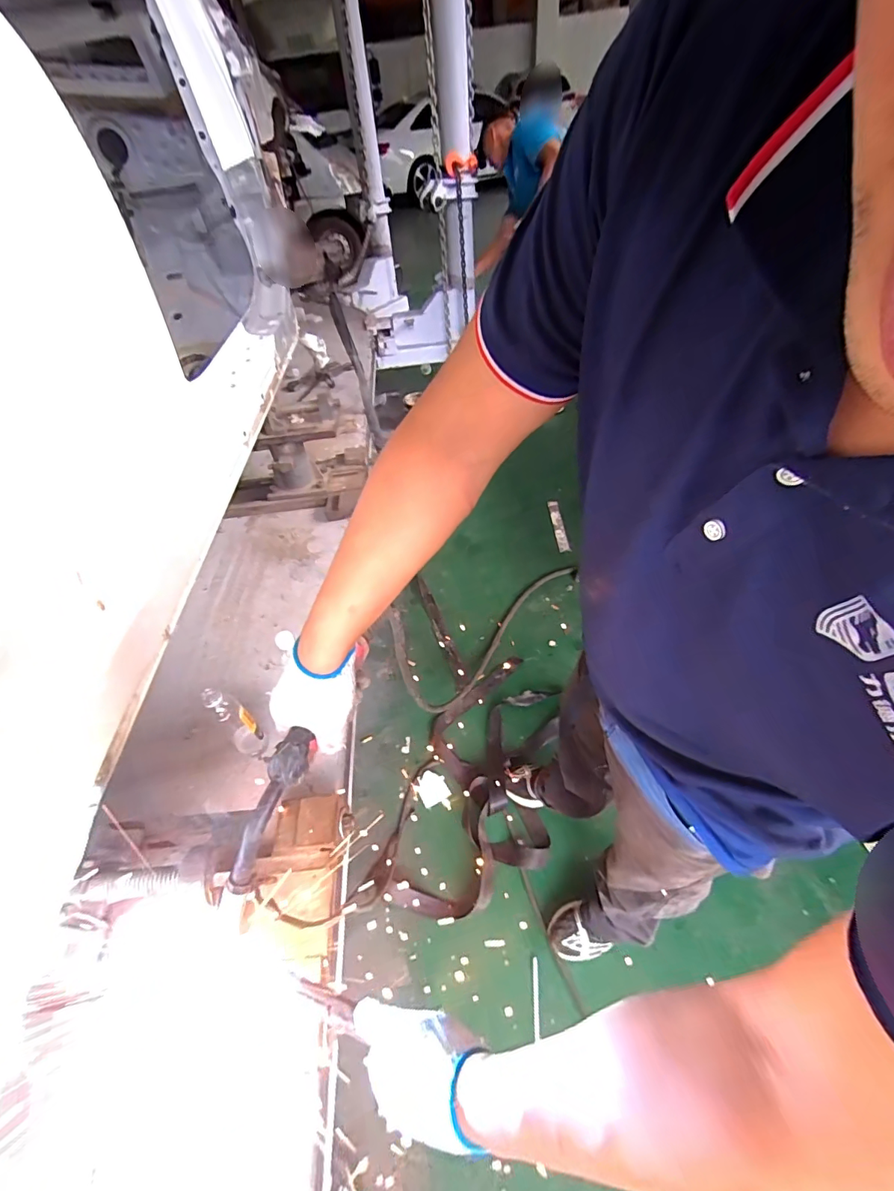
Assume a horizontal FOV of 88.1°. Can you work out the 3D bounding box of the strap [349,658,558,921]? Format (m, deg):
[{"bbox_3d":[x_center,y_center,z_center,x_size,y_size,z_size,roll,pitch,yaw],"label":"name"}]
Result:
[{"bbox_3d":[0.106,0.503,1.327,0.409,0.078,0.792,12,50,17],"label":"strap"}]

